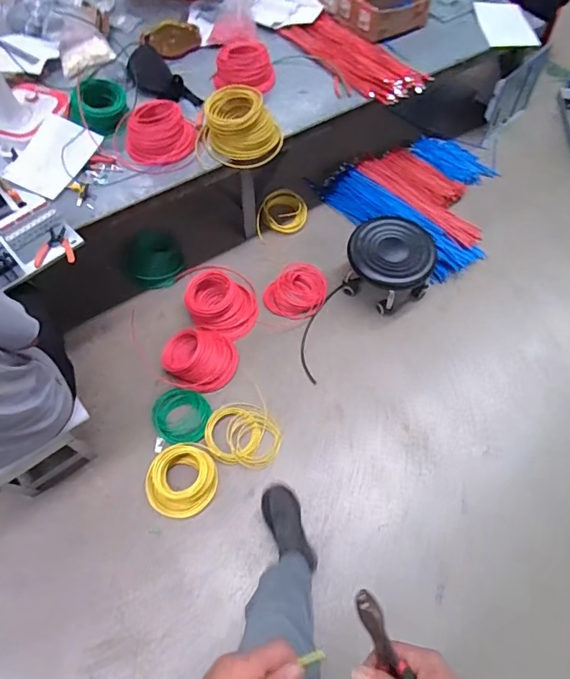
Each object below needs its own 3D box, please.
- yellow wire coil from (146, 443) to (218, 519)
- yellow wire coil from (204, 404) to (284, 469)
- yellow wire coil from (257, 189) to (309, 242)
[{"bbox_3d":[-0.323,0.441,1.448,0.214,0.042,0.213,0,64,0],"label":"yellow wire coil"},{"bbox_3d":[-0.135,0.299,1.533,0.253,0.040,0.233,17,65,8],"label":"yellow wire coil"},{"bbox_3d":[-0.008,-0.520,1.914,0.185,0.075,0.247,8,64,3],"label":"yellow wire coil"}]

